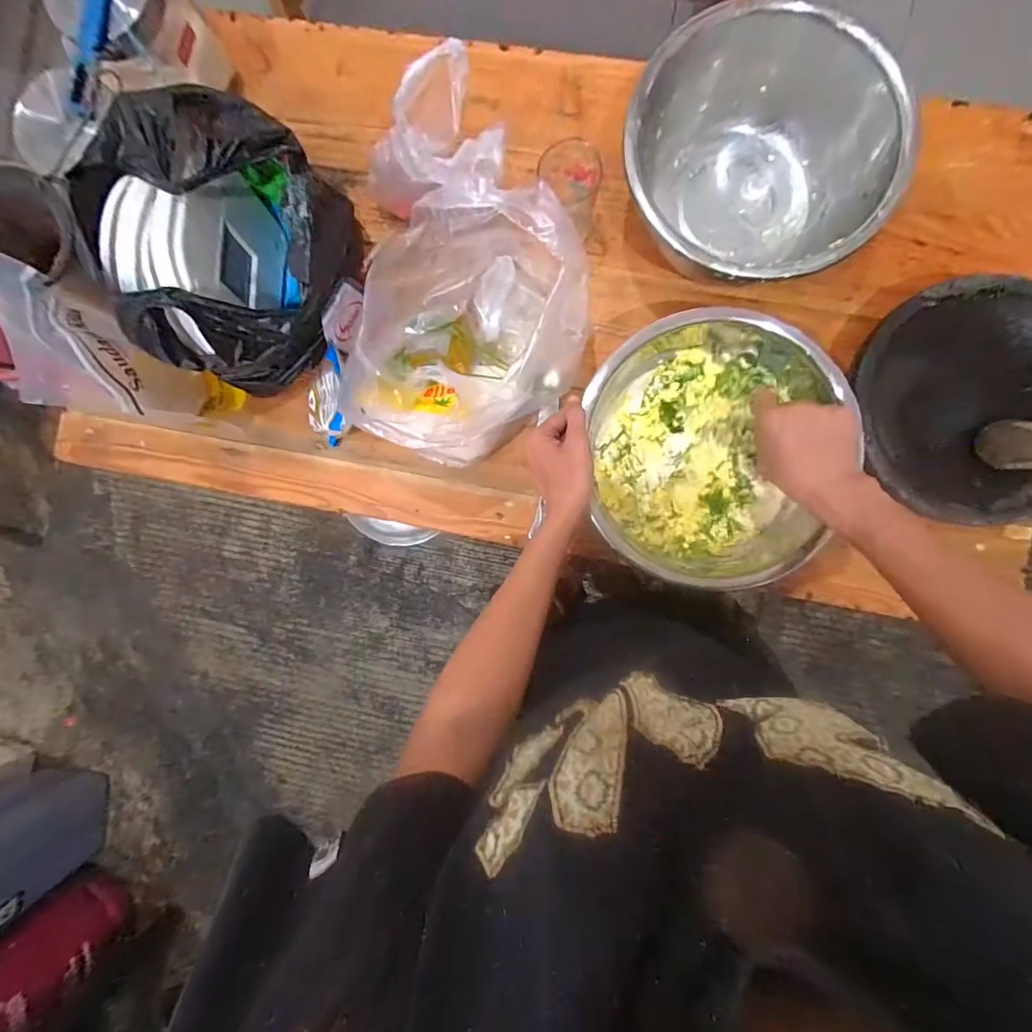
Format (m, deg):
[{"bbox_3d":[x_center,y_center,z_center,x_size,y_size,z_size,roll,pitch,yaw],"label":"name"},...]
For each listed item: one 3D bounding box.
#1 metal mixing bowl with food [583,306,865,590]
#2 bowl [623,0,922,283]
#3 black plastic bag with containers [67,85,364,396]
[{"bbox_3d":[0.201,-0.063,0.515,0.234,0.100,0.273,-5,88,7],"label":"metal mixing bowl with food"},{"bbox_3d":[0.243,-0.350,0.516,0.251,0.134,0.227,31,90,3],"label":"bowl"},{"bbox_3d":[-0.267,-0.250,0.482,0.186,0.185,0.206,-13,89,2],"label":"black plastic bag with containers"}]

